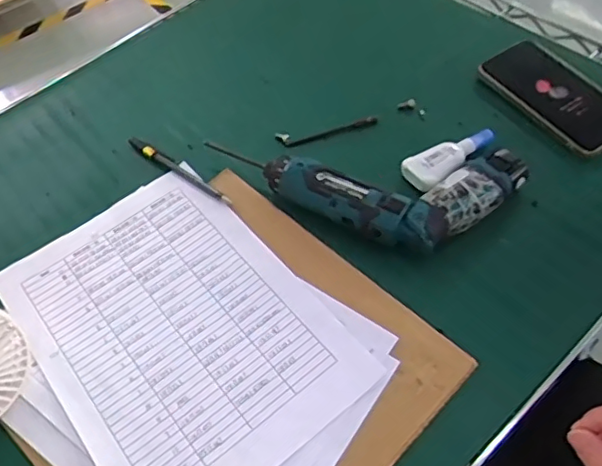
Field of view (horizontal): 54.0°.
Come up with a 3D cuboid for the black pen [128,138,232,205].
[{"bbox_3d":[-0.125,-0.064,0.599,0.142,0.006,0.012,33,65,24],"label":"black pen"}]

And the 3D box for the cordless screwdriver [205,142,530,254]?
[{"bbox_3d":[0.052,-0.036,0.548,0.298,0.043,0.113,6,55,7],"label":"cordless screwdriver"}]

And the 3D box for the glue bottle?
[{"bbox_3d":[0.146,-0.073,0.571,0.089,0.021,0.040,-24,57,-13],"label":"glue bottle"}]

